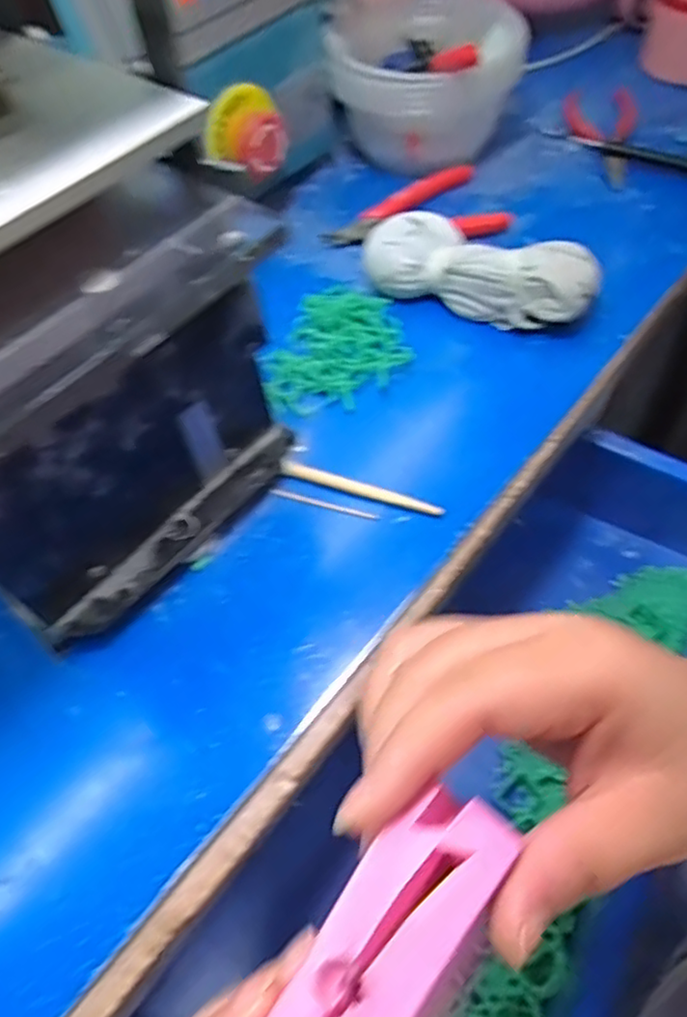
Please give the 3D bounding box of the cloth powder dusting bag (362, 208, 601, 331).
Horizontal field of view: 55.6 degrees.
[{"bbox_3d":[0.082,-0.146,0.397,0.141,0.039,0.054,20,60,18],"label":"cloth powder dusting bag"}]

